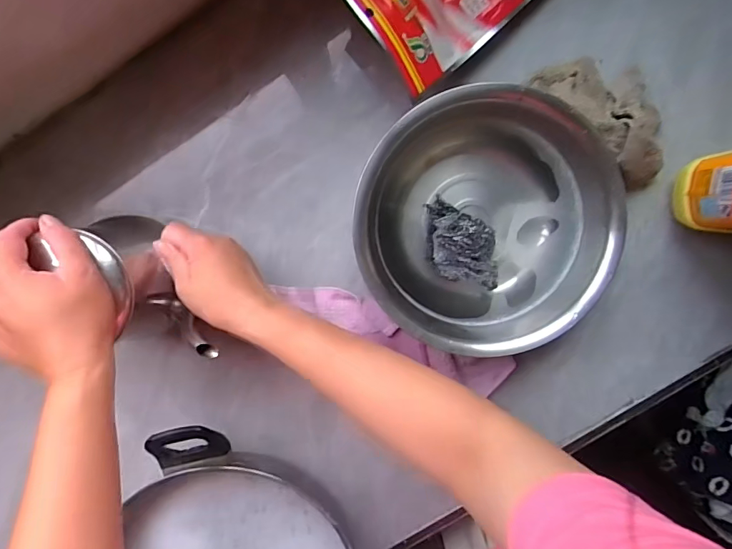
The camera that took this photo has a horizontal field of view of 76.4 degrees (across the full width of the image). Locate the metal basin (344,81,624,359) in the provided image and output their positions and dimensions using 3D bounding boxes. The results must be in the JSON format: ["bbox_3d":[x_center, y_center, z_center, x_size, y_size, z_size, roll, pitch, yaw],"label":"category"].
[{"bbox_3d":[0.107,-0.048,0.438,0.219,0.085,0.216,2,97,0],"label":"metal basin"}]

